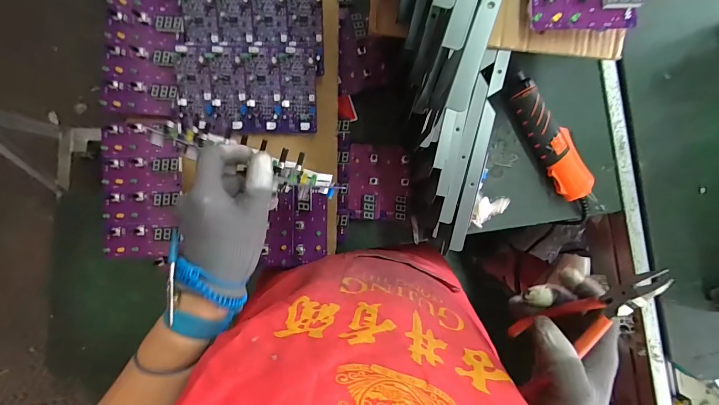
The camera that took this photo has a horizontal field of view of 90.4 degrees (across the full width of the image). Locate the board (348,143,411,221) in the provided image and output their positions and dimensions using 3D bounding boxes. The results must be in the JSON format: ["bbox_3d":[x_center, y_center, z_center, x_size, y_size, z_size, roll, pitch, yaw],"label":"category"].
[{"bbox_3d":[0.029,-0.030,0.538,0.089,0.017,0.111,4,90,-3],"label":"board"}]

